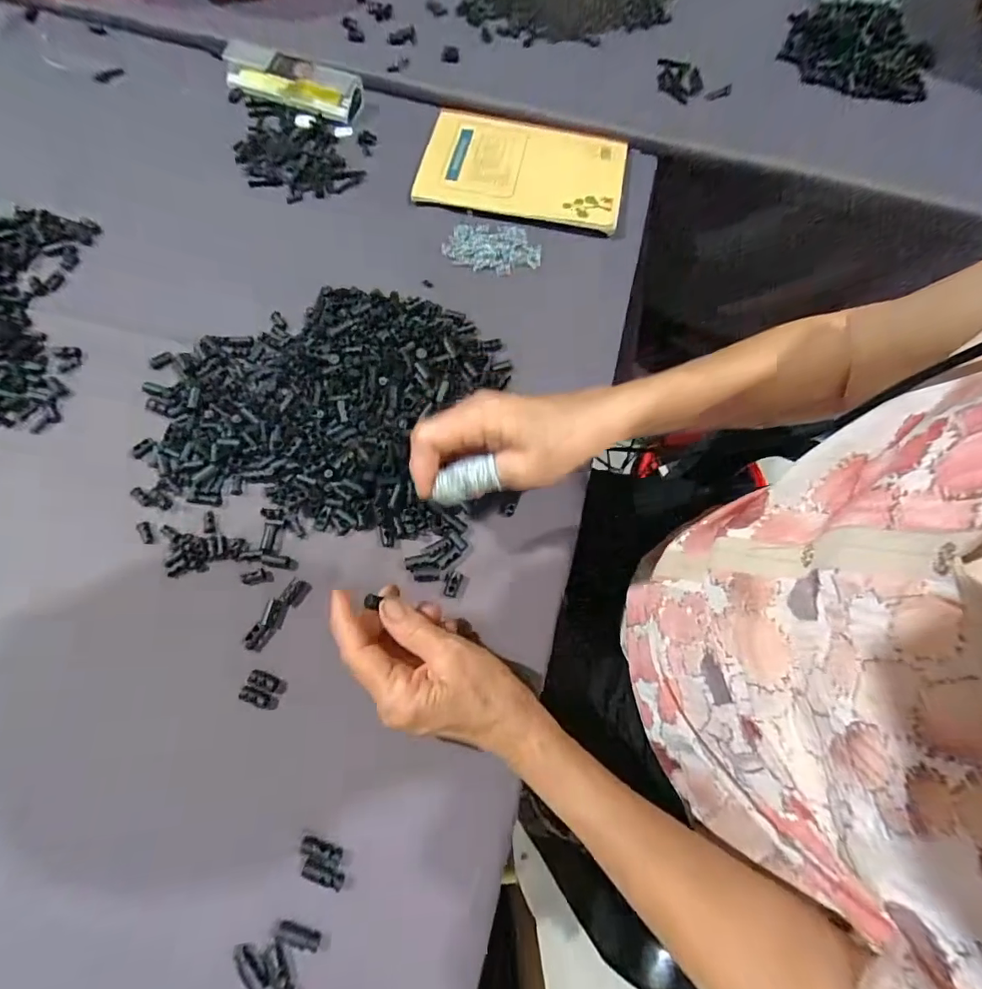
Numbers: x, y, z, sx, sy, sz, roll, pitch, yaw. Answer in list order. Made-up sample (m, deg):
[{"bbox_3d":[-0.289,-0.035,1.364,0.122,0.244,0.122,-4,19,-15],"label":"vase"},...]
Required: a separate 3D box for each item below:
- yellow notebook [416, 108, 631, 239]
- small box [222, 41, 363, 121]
[{"bbox_3d":[0.036,-0.339,0.506,0.200,0.017,0.132,11,72,2],"label":"yellow notebook"},{"bbox_3d":[-0.216,-0.456,0.542,0.160,0.033,0.049,17,67,6],"label":"small box"}]

